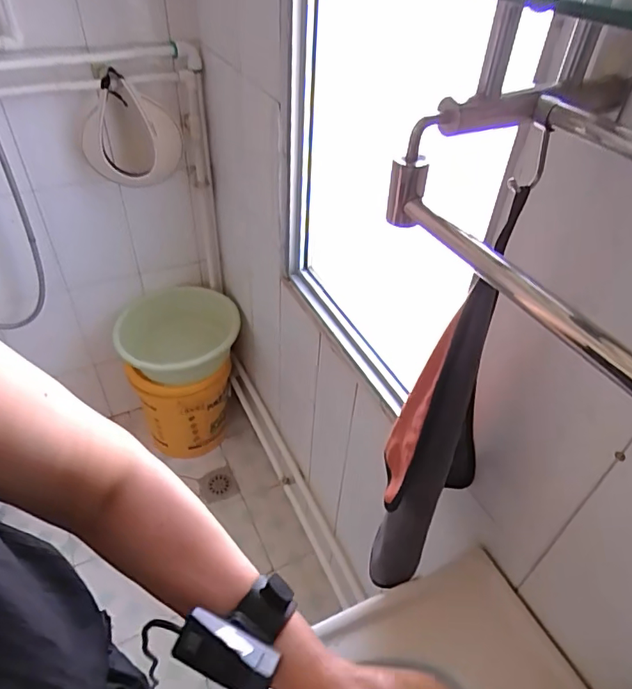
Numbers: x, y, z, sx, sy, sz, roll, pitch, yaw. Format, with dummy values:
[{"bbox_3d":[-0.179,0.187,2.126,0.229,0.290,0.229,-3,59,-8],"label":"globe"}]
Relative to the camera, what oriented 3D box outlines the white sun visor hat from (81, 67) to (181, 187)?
[{"bbox_3d":[-0.413,-0.467,1.119,0.214,0.245,0.094,-15,45,-18],"label":"white sun visor hat"}]

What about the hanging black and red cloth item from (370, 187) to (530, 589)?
[{"bbox_3d":[0.121,0.119,0.552,0.101,0.407,0.121,22,46,20],"label":"hanging black and red cloth item"}]

